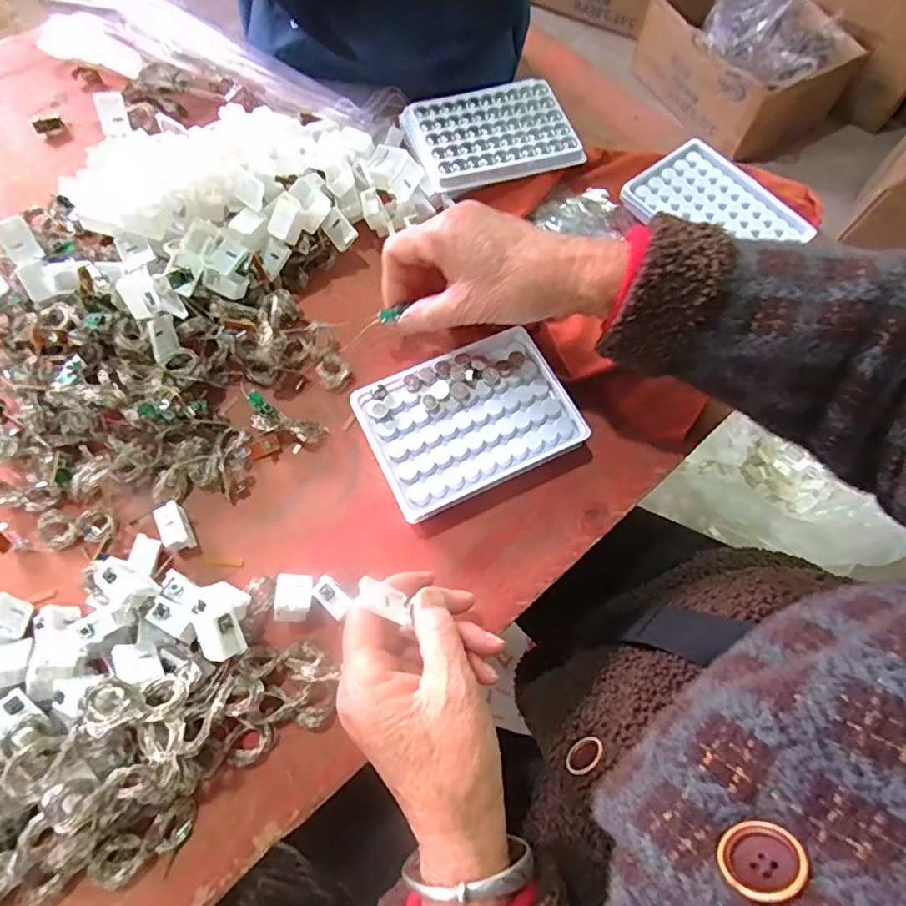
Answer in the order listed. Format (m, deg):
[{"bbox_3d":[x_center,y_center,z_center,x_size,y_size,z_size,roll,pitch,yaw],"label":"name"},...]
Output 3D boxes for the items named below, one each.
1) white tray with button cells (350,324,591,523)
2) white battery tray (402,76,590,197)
[{"bbox_3d":[0.010,-0.021,0.363,0.130,0.026,0.094,-24,71,-11],"label":"white tray with button cells"},{"bbox_3d":[0.028,-0.261,0.442,0.124,0.013,0.103,-18,70,-9],"label":"white battery tray"}]

